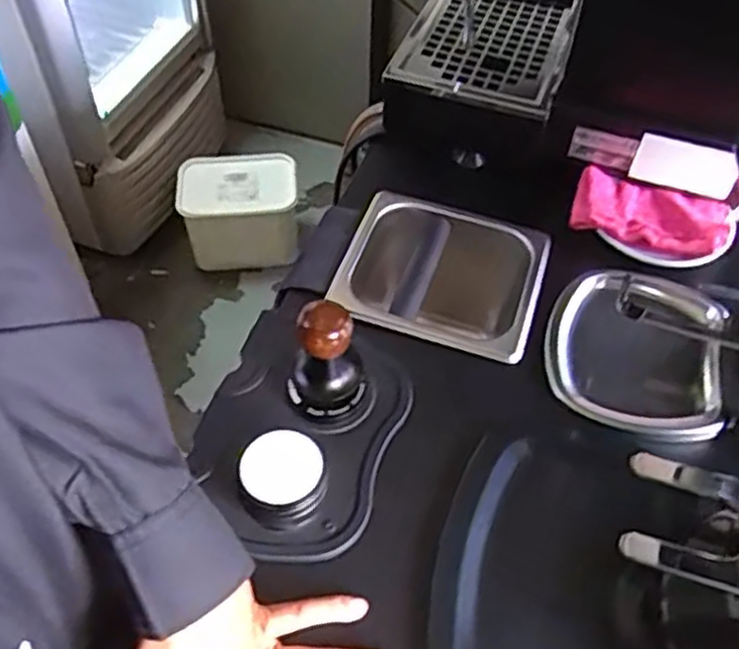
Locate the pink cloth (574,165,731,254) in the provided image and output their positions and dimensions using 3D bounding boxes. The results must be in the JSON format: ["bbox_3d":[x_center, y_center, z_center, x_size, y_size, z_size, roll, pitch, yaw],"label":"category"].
[{"bbox_3d":[0.257,-0.102,0.690,0.136,0.019,0.078,19,54,14],"label":"pink cloth"}]

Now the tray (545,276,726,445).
[{"bbox_3d":[0.227,0.052,0.664,0.157,0.120,0.157,15,53,11],"label":"tray"}]

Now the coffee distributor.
[{"bbox_3d":[-0.061,0.111,0.530,0.059,0.044,0.056,0,52,0],"label":"coffee distributor"}]

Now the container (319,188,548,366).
[{"bbox_3d":[0.062,-0.020,0.724,0.183,0.133,0.168,14,53,11],"label":"container"}]

